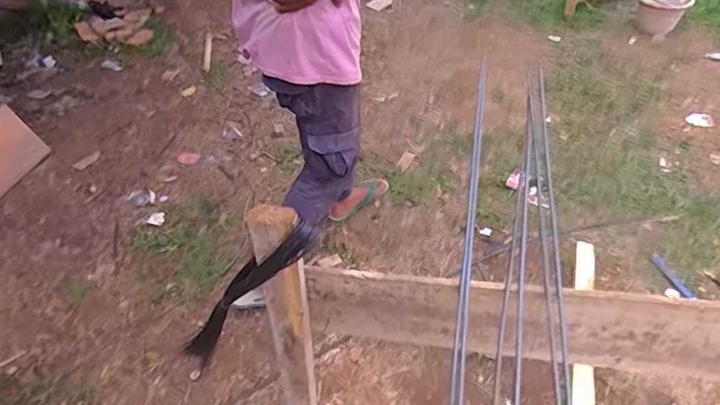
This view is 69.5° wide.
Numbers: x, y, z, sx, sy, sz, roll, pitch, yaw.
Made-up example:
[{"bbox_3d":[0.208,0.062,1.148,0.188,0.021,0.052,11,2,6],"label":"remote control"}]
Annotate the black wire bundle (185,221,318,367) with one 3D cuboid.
[{"bbox_3d":[-0.181,0.147,0.779,0.060,0.417,0.042,28,44,-17],"label":"black wire bundle"}]

